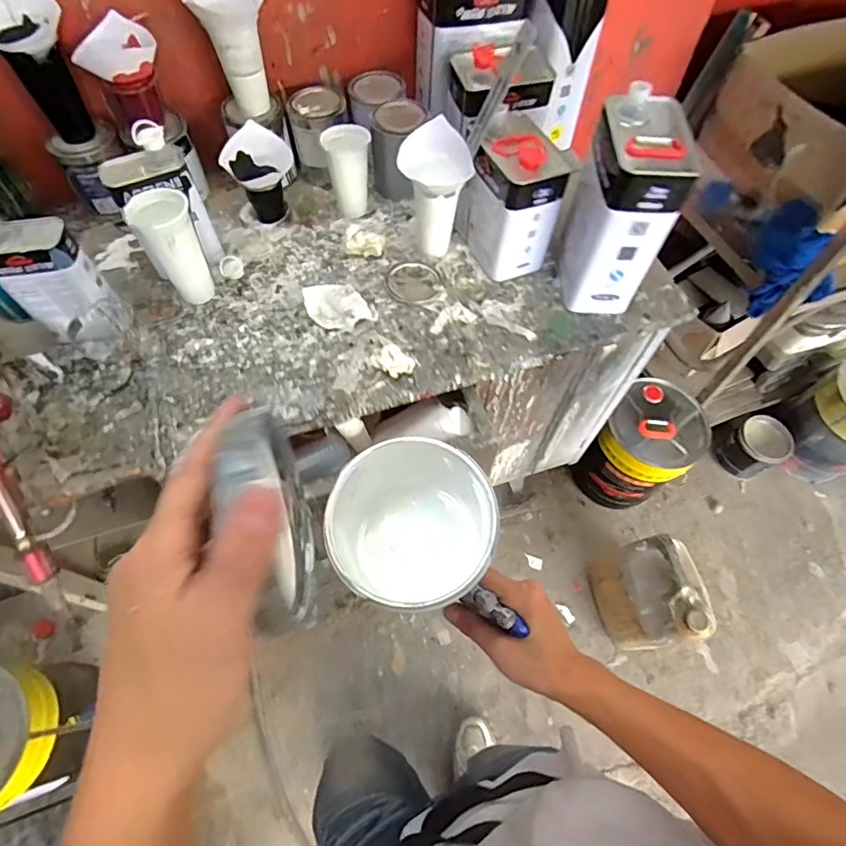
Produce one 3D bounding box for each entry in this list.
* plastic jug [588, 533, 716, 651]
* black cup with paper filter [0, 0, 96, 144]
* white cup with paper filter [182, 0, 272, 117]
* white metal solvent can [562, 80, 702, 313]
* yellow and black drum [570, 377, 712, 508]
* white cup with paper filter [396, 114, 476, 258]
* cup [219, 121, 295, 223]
[{"bbox_3d":[0.551,0.431,1.241,0.153,0.331,0.257,-20,64,-13],"label":"plastic jug"},{"bbox_3d":[-0.574,-0.534,0.753,0.095,0.182,0.078,0,61,-3],"label":"black cup with paper filter"},{"bbox_3d":[-0.290,-0.593,0.795,0.095,0.165,0.094,21,62,9],"label":"white cup with paper filter"},{"bbox_3d":[0.291,-0.314,0.755,0.112,0.260,0.160,2,61,-1],"label":"white metal solvent can"},{"bbox_3d":[0.608,0.073,1.394,0.251,0.312,0.234,-39,70,-21],"label":"yellow and black drum"},{"bbox_3d":[0.012,-0.375,0.819,0.101,0.172,0.104,1,61,-2],"label":"white cup with paper filter"},{"bbox_3d":[-0.281,-0.430,0.878,0.112,0.128,0.091,-20,64,-13],"label":"cup"}]

